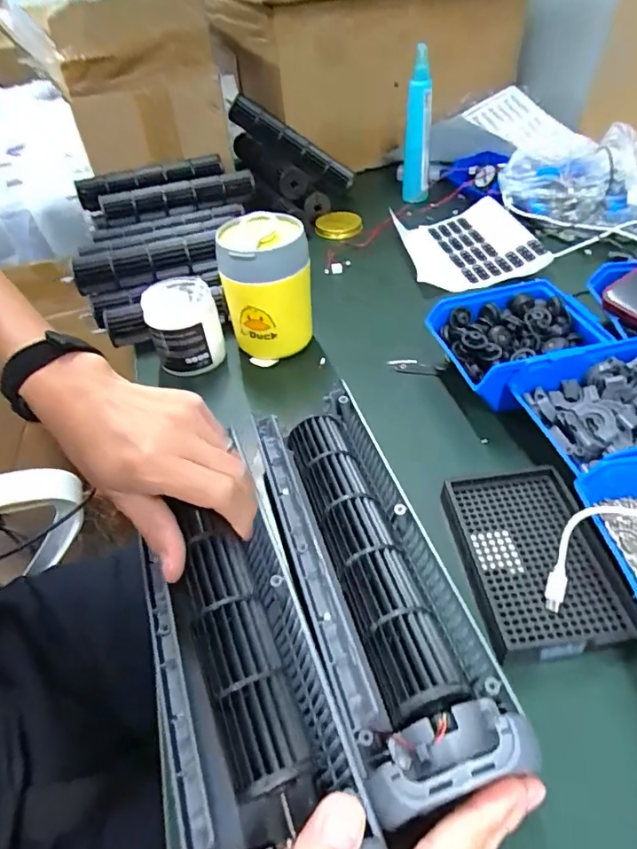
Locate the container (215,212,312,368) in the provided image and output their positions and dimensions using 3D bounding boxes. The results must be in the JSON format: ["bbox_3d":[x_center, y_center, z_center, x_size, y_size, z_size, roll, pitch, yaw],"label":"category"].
[{"bbox_3d":[-0.052,-0.144,0.537,0.090,0.120,0.083,-7,45,-1],"label":"container"}]

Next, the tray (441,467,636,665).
[{"bbox_3d":[0.152,0.091,0.366,0.096,0.016,0.136,-7,45,-1],"label":"tray"}]

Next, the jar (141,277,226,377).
[{"bbox_3d":[-0.143,-0.104,0.557,0.074,0.075,0.077,-3,45,3],"label":"jar"}]

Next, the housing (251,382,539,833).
[{"bbox_3d":[0.026,0.083,0.336,0.089,0.043,0.284,-15,42,-8],"label":"housing"}]

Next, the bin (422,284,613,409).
[{"bbox_3d":[0.188,-0.080,0.498,0.133,0.055,0.130,-14,45,-8],"label":"bin"}]

